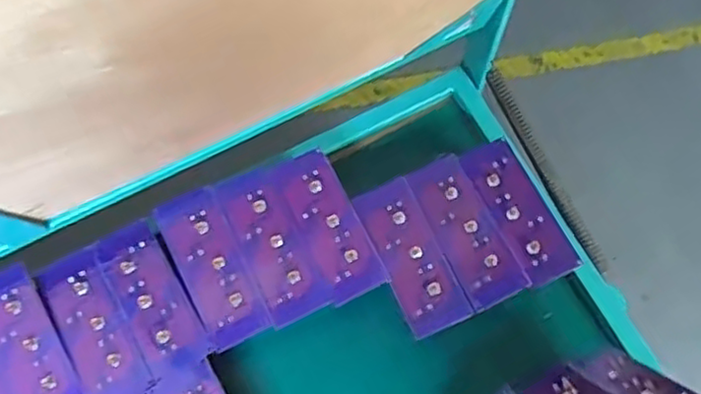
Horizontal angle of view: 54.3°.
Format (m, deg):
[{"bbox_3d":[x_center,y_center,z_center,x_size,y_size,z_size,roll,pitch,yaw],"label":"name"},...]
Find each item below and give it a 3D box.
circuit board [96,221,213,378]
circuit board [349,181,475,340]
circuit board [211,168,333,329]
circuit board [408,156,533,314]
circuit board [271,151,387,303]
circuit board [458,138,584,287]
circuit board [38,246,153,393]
[{"bbox_3d":[-0.174,0.087,0.597,0.052,0.007,0.134,-28,72,-9],"label":"circuit board"},{"bbox_3d":[0.054,0.052,0.609,0.055,0.005,0.137,-24,72,-8],"label":"circuit board"},{"bbox_3d":[-0.070,0.041,0.602,0.054,0.010,0.135,-25,72,-8],"label":"circuit board"},{"bbox_3d":[0.104,0.028,0.612,0.054,0.006,0.136,-25,72,-8],"label":"circuit board"},{"bbox_3d":[-0.020,0.023,0.612,0.053,0.006,0.137,-26,77,-8],"label":"circuit board"},{"bbox_3d":[0.153,0.011,0.617,0.049,0.004,0.134,-26,72,-8],"label":"circuit board"},{"bbox_3d":[-0.221,0.113,0.588,0.053,0.009,0.130,-27,72,-9],"label":"circuit board"}]

